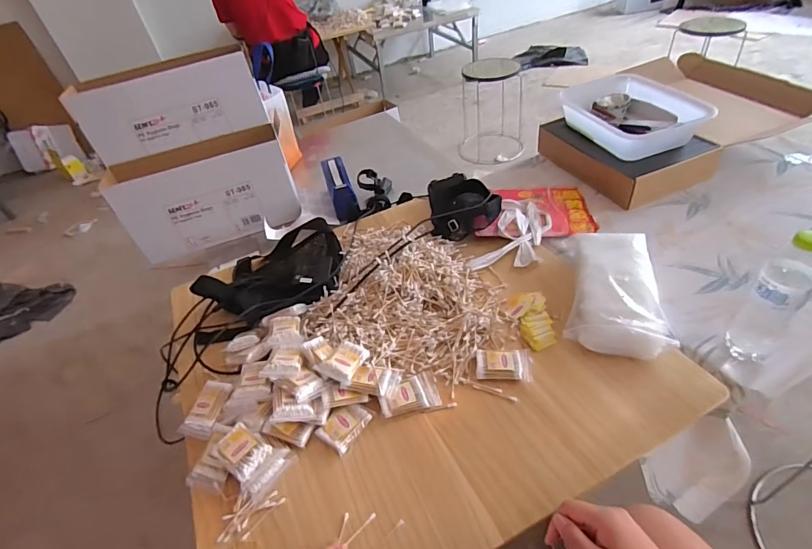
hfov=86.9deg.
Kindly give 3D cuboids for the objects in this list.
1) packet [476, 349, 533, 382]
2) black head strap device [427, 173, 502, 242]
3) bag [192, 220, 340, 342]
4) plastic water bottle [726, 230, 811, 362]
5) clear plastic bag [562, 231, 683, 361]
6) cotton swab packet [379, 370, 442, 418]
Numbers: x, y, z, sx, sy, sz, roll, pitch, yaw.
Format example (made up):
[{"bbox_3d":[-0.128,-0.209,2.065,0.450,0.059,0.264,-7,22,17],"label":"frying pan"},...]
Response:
[{"bbox_3d":[0.168,0.152,0.734,0.093,0.017,0.061,-2,42,9],"label":"packet"},{"bbox_3d":[0.138,-0.169,1.023,0.159,0.088,0.268,-6,42,4],"label":"black head strap device"},{"bbox_3d":[-0.298,0.002,0.935,0.329,0.077,0.257,-26,44,-17],"label":"bag"},{"bbox_3d":[0.552,0.036,0.641,0.069,0.234,0.065,-31,46,-22],"label":"plastic water bottle"},{"bbox_3d":[0.384,0.021,0.793,0.164,0.075,0.270,3,43,14],"label":"clear plastic bag"},{"bbox_3d":[0.004,0.196,0.709,0.099,0.022,0.063,-15,42,-6],"label":"cotton swab packet"}]

